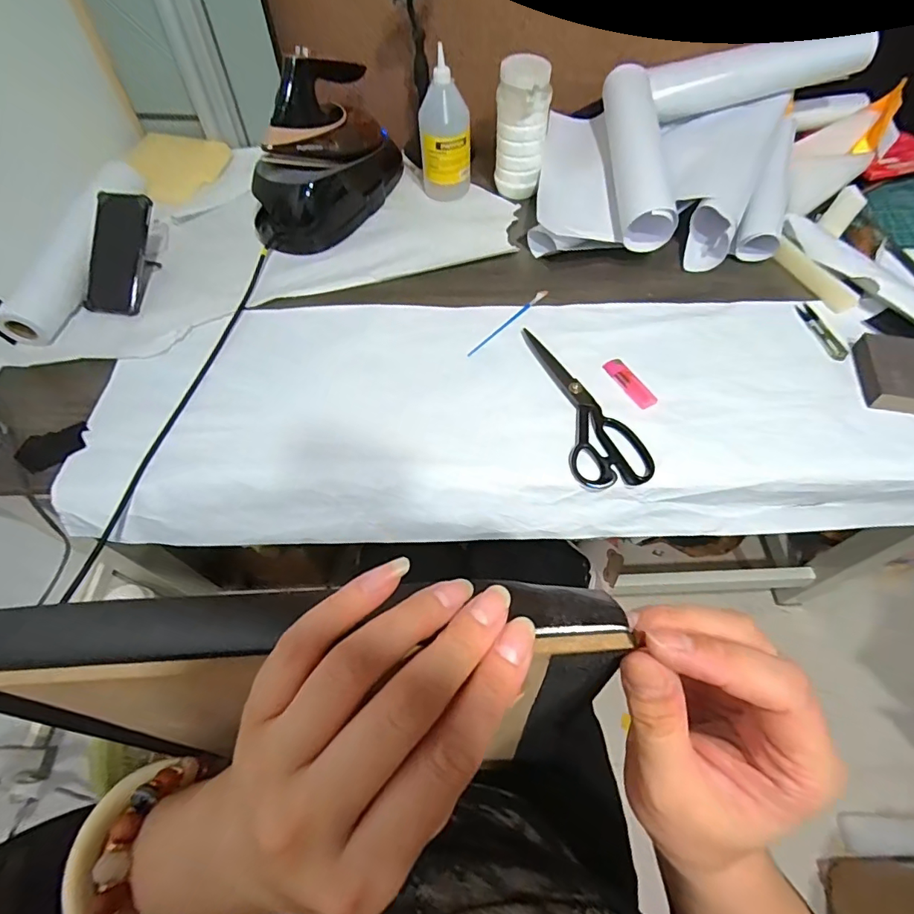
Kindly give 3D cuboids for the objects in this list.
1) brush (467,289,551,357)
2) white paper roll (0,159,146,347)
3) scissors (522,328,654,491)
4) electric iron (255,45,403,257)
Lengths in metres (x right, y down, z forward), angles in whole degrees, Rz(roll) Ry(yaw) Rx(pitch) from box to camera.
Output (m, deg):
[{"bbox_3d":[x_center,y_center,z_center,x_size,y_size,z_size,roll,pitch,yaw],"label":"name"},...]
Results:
[{"bbox_3d":[0.072,-0.183,0.654,0.014,0.006,0.154,38,67,22],"label":"brush"},{"bbox_3d":[-0.538,-0.283,0.685,0.056,0.063,0.275,16,76,11],"label":"white paper roll"},{"bbox_3d":[0.149,-0.069,0.578,0.079,0.013,0.233,-11,59,-5],"label":"scissors"},{"bbox_3d":[-0.193,-0.465,0.737,0.119,0.186,0.284,33,65,20],"label":"electric iron"}]

